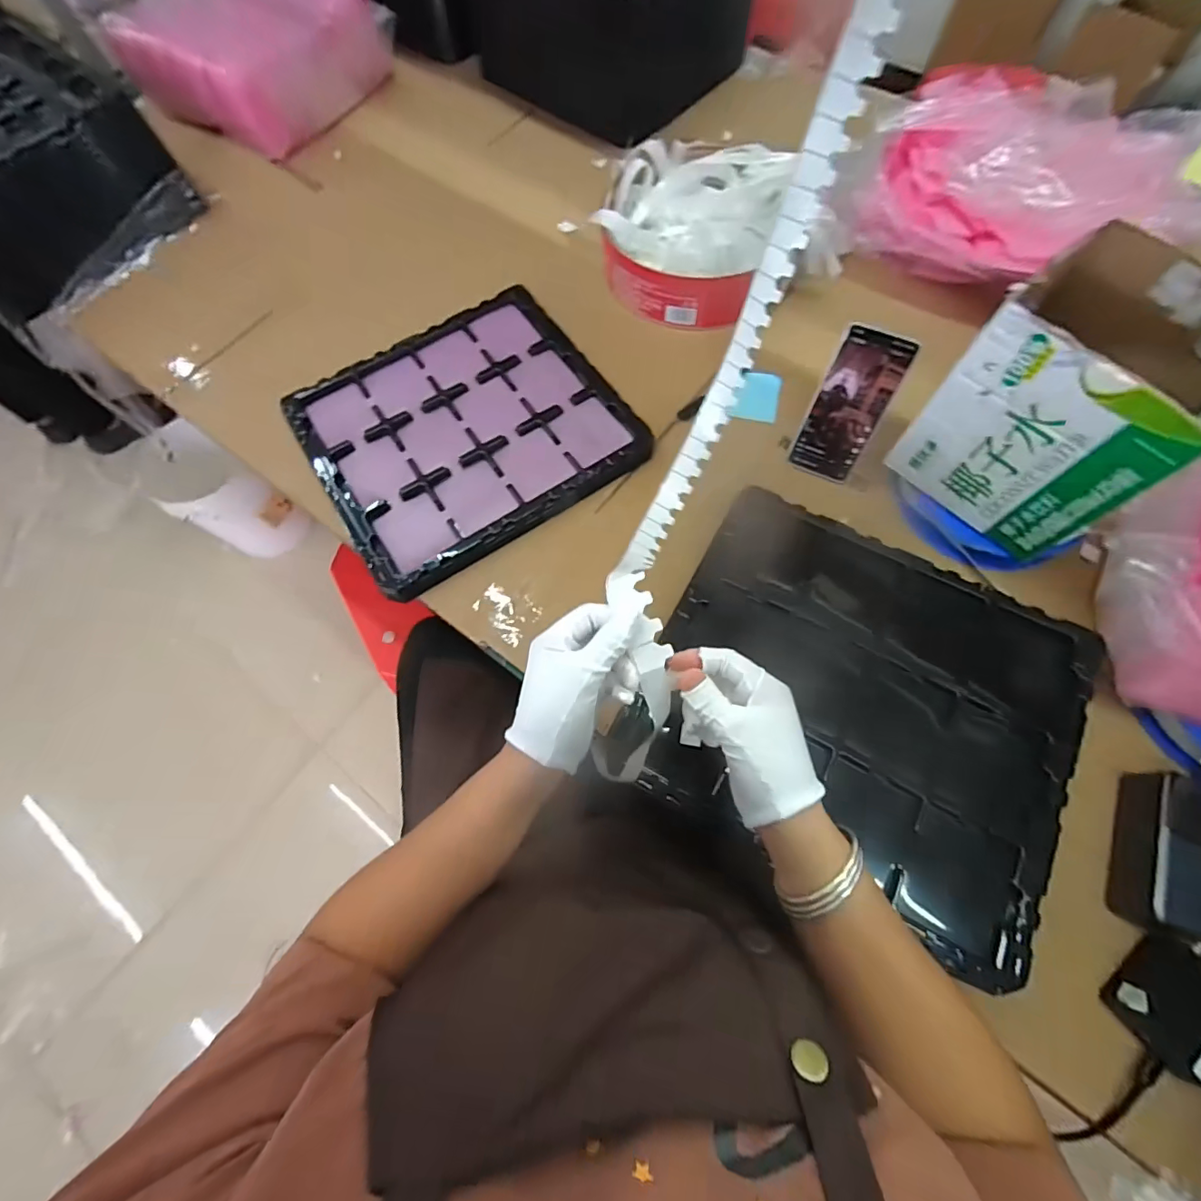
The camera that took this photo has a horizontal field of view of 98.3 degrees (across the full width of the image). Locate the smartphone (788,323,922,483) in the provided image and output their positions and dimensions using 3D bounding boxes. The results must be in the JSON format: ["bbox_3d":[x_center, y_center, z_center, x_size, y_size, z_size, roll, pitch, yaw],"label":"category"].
[{"bbox_3d":[0.282,-0.218,0.592,0.076,0.167,0.008,26,46,14],"label":"smartphone"}]

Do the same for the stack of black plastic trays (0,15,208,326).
[{"bbox_3d":[-0.912,-0.670,0.805,0.399,0.151,0.336,36,75,14],"label":"stack of black plastic trays"}]

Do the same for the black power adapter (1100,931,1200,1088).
[{"bbox_3d":[0.479,0.338,0.425,0.091,0.023,0.082,43,77,16],"label":"black power adapter"}]

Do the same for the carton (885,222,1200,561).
[{"bbox_3d":[0.441,-0.180,0.500,0.152,0.202,0.181,-38,73,-11],"label":"carton"}]

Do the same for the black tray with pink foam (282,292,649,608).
[{"bbox_3d":[-0.179,-0.223,0.674,0.368,0.023,0.344,-32,72,-9],"label":"black tray with pink foam"}]

